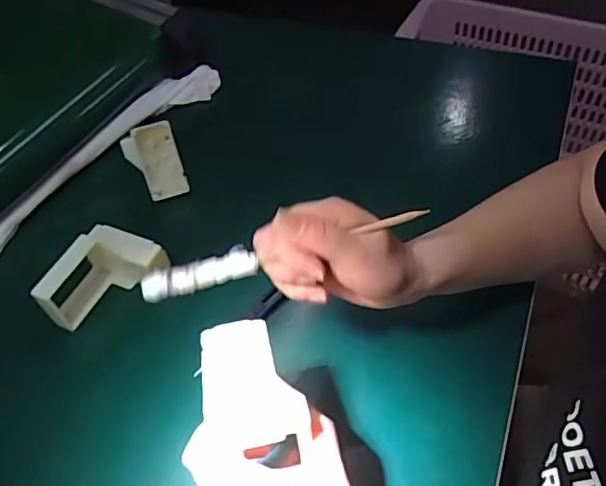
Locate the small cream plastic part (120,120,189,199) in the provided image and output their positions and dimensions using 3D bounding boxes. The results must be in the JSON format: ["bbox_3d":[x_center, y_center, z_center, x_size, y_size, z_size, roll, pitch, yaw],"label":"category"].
[{"bbox_3d":[-0.158,-0.087,0.603,0.053,0.078,0.017,-17,19,-8],"label":"small cream plastic part"}]

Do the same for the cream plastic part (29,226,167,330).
[{"bbox_3d":[-0.191,0.024,0.537,0.116,0.058,0.064,-26,54,-14],"label":"cream plastic part"}]

